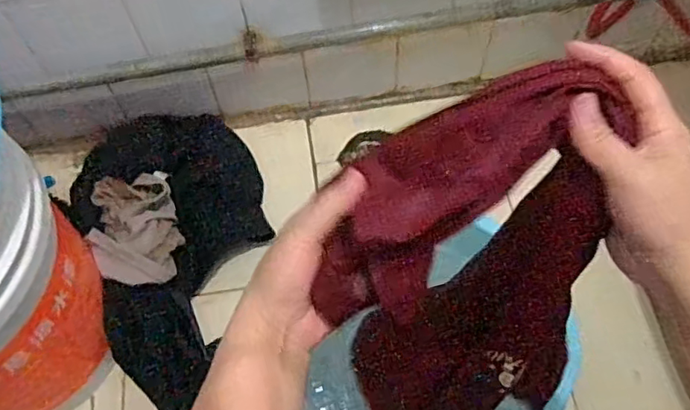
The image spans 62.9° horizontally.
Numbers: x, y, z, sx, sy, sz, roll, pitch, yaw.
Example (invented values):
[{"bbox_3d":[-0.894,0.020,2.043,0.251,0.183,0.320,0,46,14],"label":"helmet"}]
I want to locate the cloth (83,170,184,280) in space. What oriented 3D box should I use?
[{"bbox_3d":[-0.294,0.016,0.785,0.110,0.077,0.199,-22,63,-10],"label":"cloth"}]

